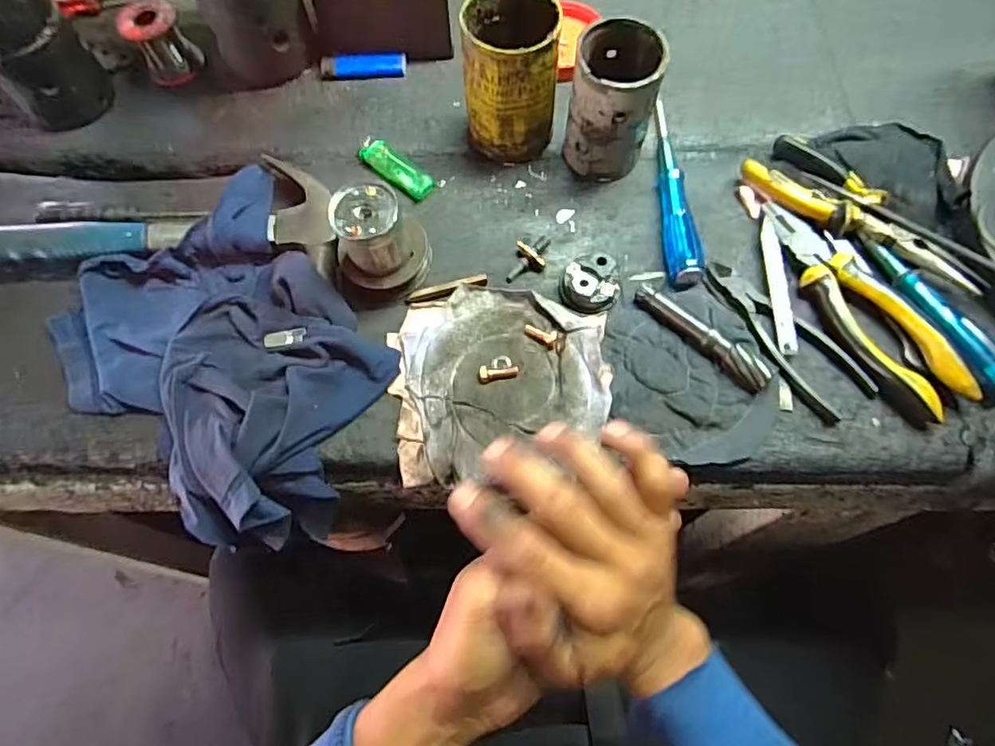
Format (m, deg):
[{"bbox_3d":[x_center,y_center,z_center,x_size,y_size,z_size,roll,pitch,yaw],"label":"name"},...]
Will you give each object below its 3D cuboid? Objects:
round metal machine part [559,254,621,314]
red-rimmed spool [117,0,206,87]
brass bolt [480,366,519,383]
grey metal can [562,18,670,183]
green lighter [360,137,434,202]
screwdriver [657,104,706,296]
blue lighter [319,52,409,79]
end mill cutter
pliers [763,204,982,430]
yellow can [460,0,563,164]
[{"bbox_3d":[0.075,-0.071,0.470,0.043,0.024,0.039,-24,67,-9],"label":"round metal machine part"},{"bbox_3d":[-0.315,-0.311,0.561,0.051,0.060,0.040,-34,68,-13],"label":"red-rimmed spool"},{"bbox_3d":[0.001,0.001,0.447,0.029,0.010,0.011,-7,65,-1],"label":"brass bolt"},{"bbox_3d":[0.092,-0.216,0.484,0.065,0.111,0.076,8,66,6],"label":"grey metal can"},{"bbox_3d":[-0.090,-0.180,0.525,0.074,0.014,0.025,40,73,18],"label":"green lighter"},{"bbox_3d":[0.149,-0.155,0.504,0.027,0.025,0.183,0,65,2],"label":"screwdriver"},{"bbox_3d":[-0.127,-0.293,0.569,0.080,0.013,0.019,-5,65,0],"label":"blue lighter"},{"bbox_3d":[0.151,-0.029,0.446,0.017,0.024,0.116,-40,70,-15],"label":"end mill cutter"},{"bbox_3d":[0.273,-0.056,0.445,0.049,0.016,0.197,-25,67,9],"label":"pliers"},{"bbox_3d":[0.011,-0.239,0.493,0.073,0.122,0.072,-1,65,2],"label":"yellow can"}]

